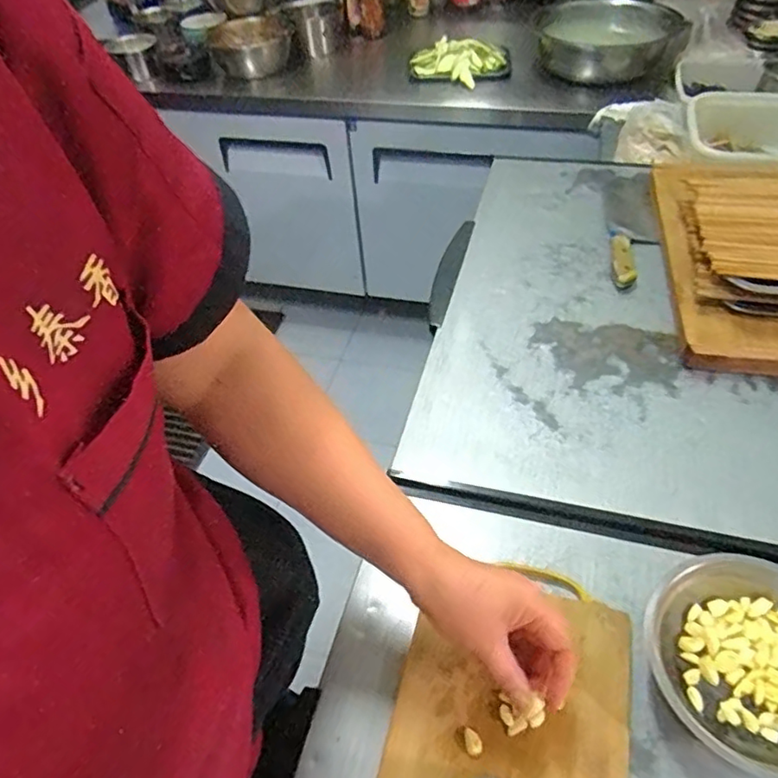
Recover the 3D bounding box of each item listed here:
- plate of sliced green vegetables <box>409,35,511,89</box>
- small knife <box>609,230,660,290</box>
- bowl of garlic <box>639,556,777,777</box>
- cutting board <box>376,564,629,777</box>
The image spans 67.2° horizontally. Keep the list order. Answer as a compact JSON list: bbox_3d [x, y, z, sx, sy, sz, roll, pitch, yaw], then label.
[{"bbox_3d":[0.180,-0.835,1.491,0.256,0.069,0.128,4,49,8],"label":"plate of sliced green vegetables"},{"bbox_3d":[0.351,-0.189,0.835,0.063,0.022,0.124,7,49,11],"label":"small knife"},{"bbox_3d":[0.290,0.221,0.464,0.168,0.051,0.163,-3,48,3],"label":"bowl of garlic"},{"bbox_3d":[0.089,0.281,0.457,0.179,0.017,0.296,9,49,14],"label":"cutting board"}]

